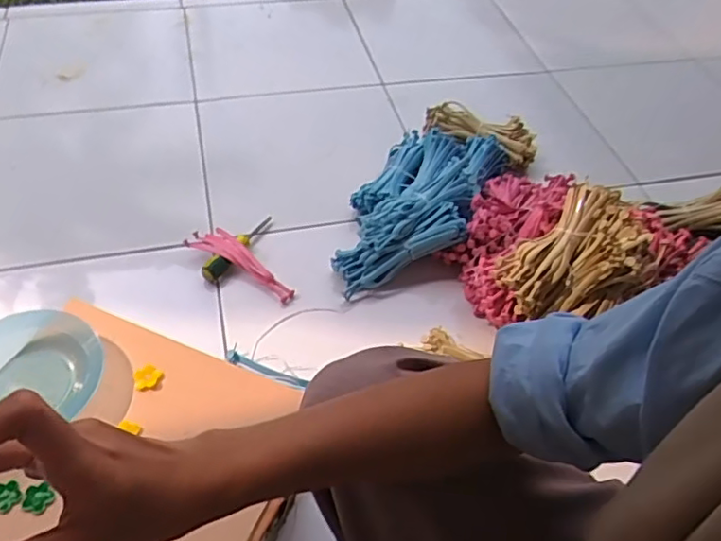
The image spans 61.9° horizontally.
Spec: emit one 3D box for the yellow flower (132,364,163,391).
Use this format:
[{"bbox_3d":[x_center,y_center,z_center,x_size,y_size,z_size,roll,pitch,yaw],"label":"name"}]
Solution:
[{"bbox_3d":[-0.193,0.096,0.545,0.023,0.006,0.020,-23,56,-22],"label":"yellow flower"}]

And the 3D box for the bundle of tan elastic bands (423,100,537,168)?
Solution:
[{"bbox_3d":[0.224,-0.262,1.138,0.221,0.051,0.072,22,52,13],"label":"bundle of tan elastic bands"}]

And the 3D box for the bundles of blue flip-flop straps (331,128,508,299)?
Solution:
[{"bbox_3d":[0.096,-0.112,0.998,0.189,0.111,0.368,22,52,13],"label":"bundles of blue flip-flop straps"}]

